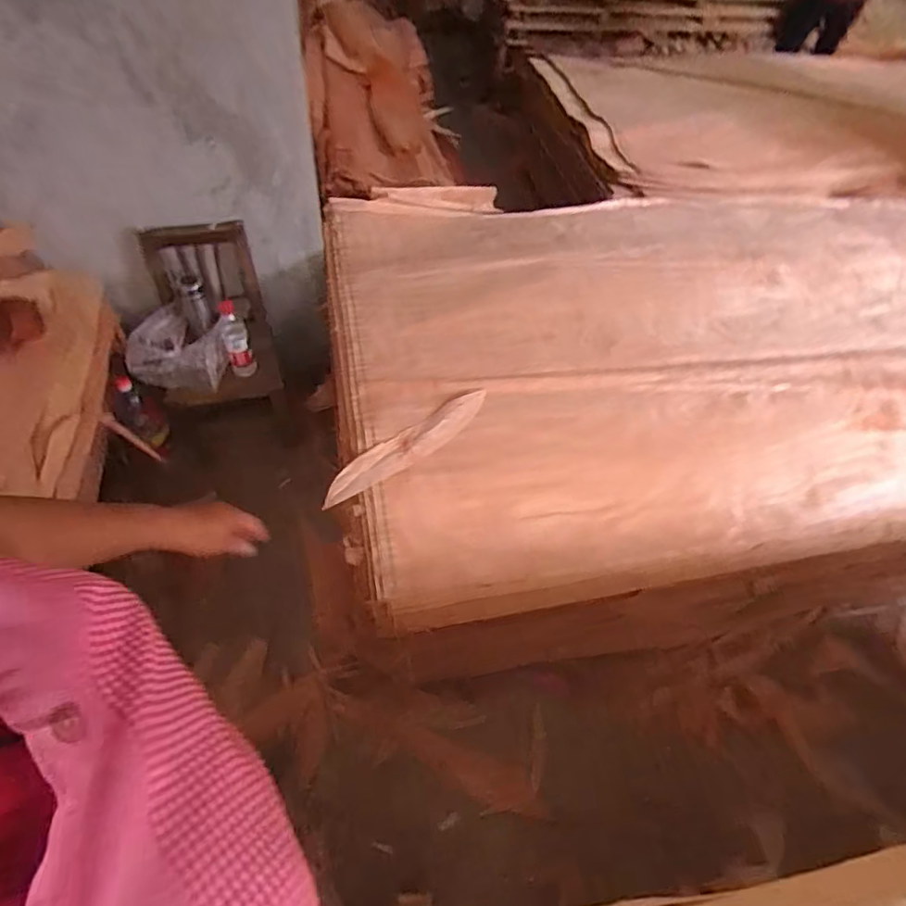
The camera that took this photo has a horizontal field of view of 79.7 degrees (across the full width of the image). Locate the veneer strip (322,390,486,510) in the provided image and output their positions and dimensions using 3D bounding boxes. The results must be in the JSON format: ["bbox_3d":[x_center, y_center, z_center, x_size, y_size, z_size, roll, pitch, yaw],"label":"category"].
[{"bbox_3d":[-0.093,-0.016,1.159,0.420,0.012,0.079,-32,69,-22],"label":"veneer strip"}]

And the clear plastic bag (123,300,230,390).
[{"bbox_3d":[-0.740,-0.283,1.471,0.248,0.179,0.158,-4,52,-8],"label":"clear plastic bag"}]

